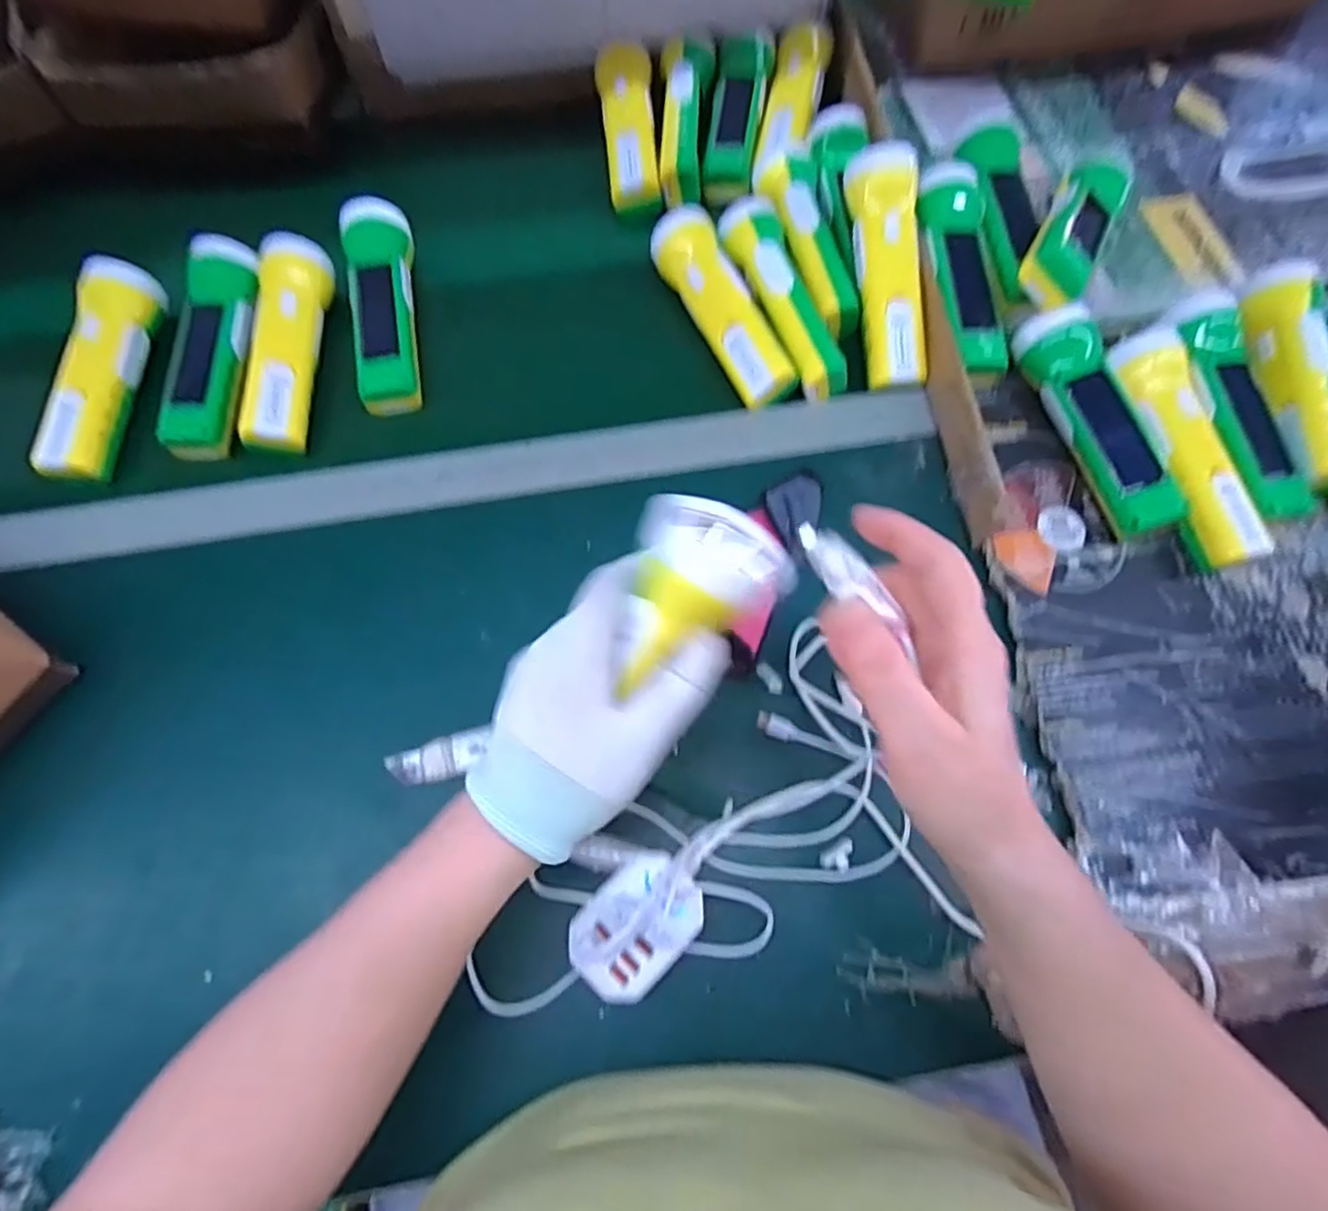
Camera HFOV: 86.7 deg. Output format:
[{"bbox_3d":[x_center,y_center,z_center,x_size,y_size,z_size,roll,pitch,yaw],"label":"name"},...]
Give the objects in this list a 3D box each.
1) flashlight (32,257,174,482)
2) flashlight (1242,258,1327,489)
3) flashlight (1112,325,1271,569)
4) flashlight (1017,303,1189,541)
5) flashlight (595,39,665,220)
[{"bbox_3d":[-0.415,-0.175,0.518,0.045,0.043,0.172,5,68,2],"label":"flashlight"},{"bbox_3d":[0.446,-0.163,0.497,0.046,0.044,0.182,5,68,2],"label":"flashlight"},{"bbox_3d":[0.352,-0.109,0.483,0.056,0.044,0.177,-10,69,-4],"label":"flashlight"},{"bbox_3d":[0.296,-0.127,0.487,0.043,0.047,0.170,-15,69,-6],"label":"flashlight"},{"bbox_3d":[-0.032,-0.425,0.629,0.051,0.050,0.175,-3,74,-1],"label":"flashlight"}]

